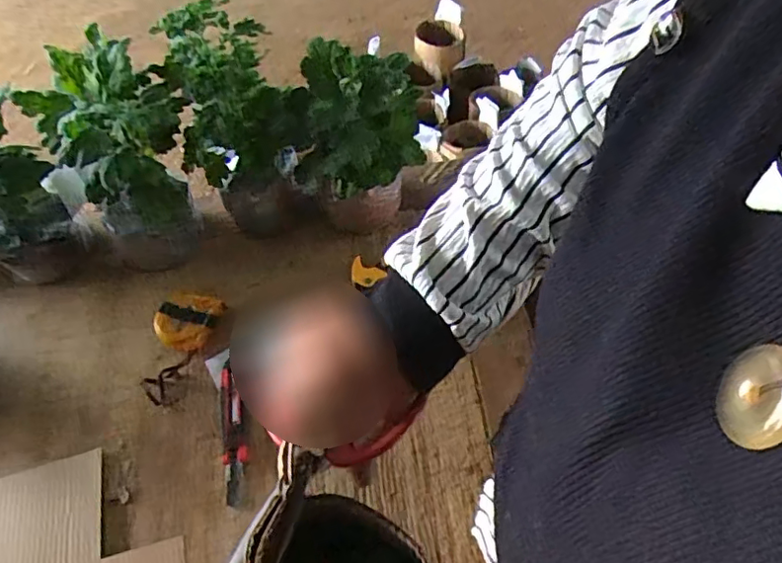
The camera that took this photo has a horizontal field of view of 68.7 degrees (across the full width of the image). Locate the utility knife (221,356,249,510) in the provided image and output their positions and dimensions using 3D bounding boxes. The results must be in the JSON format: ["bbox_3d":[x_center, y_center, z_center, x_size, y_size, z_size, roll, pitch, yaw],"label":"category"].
[{"bbox_3d":[-0.196,0.182,0.708,0.028,0.010,0.184,-13,57,-5],"label":"utility knife"}]

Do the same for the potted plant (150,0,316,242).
[{"bbox_3d":[-0.191,-0.199,0.773,0.162,0.297,0.154,-13,57,-5],"label":"potted plant"}]

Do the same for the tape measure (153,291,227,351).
[{"bbox_3d":[-0.274,0.053,0.773,0.073,0.041,0.083,18,60,14],"label":"tape measure"}]

